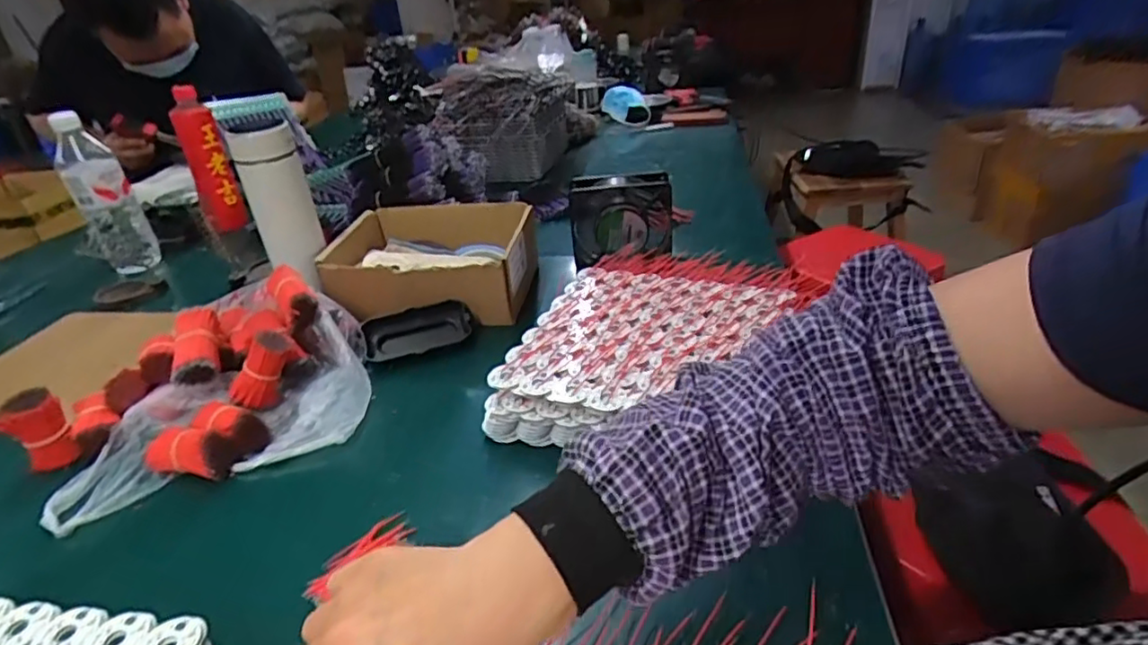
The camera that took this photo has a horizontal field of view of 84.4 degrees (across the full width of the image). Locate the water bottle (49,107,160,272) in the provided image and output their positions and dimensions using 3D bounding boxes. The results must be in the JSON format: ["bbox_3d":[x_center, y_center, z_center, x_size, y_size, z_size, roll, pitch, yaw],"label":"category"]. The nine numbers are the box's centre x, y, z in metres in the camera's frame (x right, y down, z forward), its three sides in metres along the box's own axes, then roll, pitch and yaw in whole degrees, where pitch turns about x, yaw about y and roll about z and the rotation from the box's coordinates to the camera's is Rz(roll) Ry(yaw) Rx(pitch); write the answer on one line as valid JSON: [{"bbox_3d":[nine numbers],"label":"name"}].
[{"bbox_3d":[-0.647,-0.169,0.875,0.068,0.229,0.053,-23,33,-29],"label":"water bottle"}]

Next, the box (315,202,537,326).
[{"bbox_3d":[-0.163,-0.081,0.782,0.218,0.085,0.205,0,30,12],"label":"box"}]

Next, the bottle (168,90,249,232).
[{"bbox_3d":[-0.582,-0.256,1.009,0.061,0.209,0.055,-20,32,-25],"label":"bottle"}]

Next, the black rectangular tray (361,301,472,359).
[{"bbox_3d":[-0.169,0.010,0.692,0.111,0.039,0.046,-13,30,-11],"label":"black rectangular tray"}]

